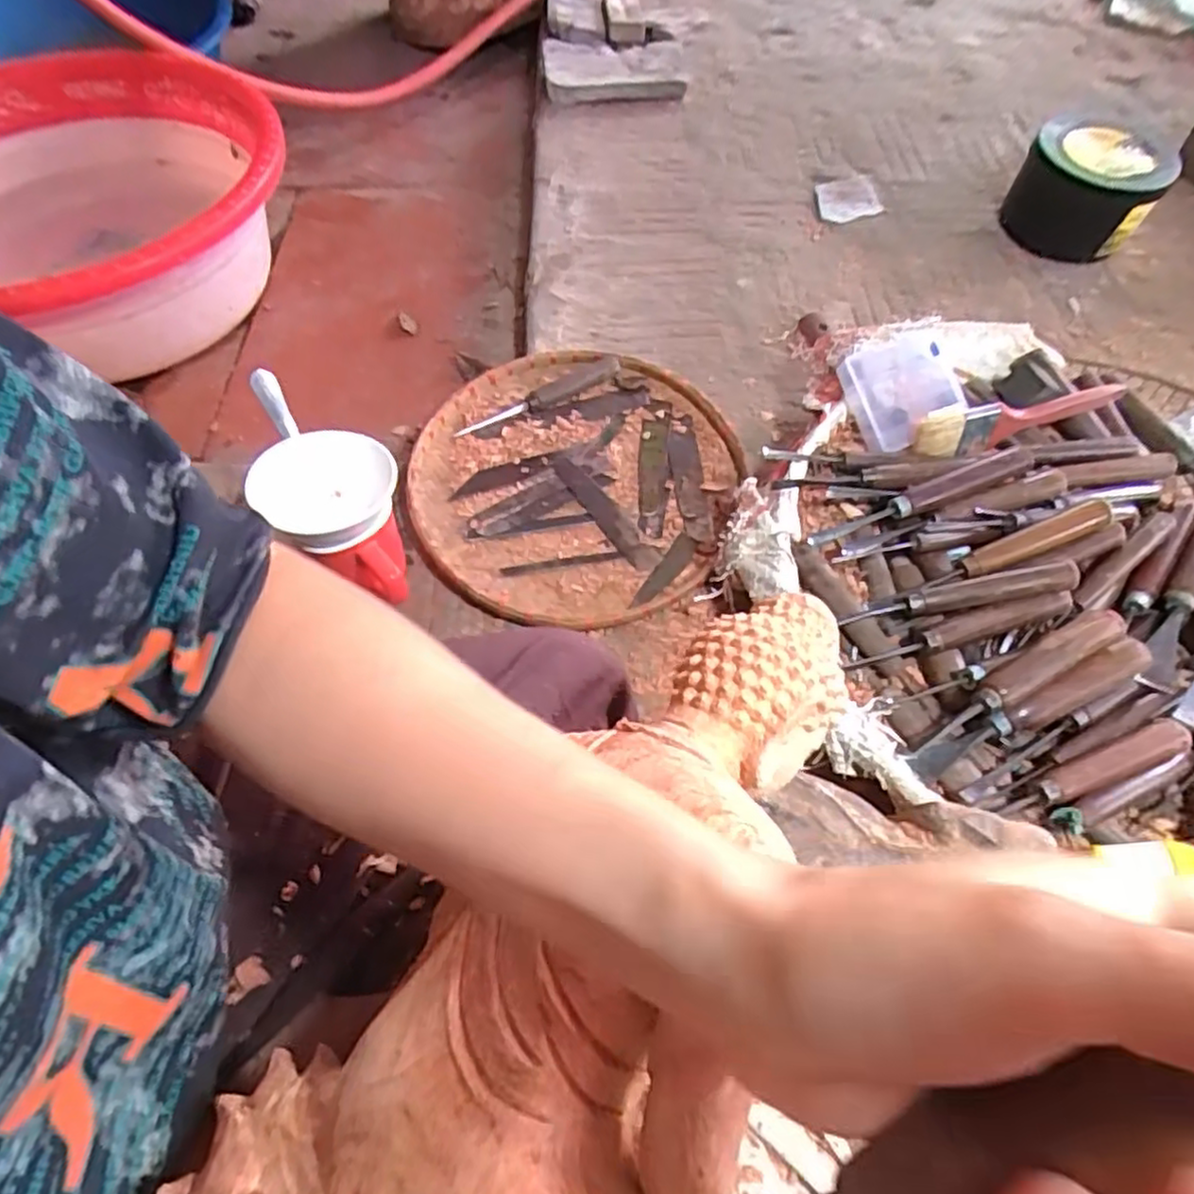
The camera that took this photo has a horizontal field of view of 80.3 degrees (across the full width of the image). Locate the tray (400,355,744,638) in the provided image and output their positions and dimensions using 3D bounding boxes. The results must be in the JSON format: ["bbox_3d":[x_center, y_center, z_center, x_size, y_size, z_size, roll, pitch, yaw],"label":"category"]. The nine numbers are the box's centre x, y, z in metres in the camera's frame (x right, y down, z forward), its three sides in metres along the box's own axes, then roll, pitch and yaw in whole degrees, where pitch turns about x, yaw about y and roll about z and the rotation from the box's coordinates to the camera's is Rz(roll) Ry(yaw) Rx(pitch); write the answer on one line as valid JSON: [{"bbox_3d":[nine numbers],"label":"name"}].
[{"bbox_3d":[-0.024,-0.108,0.649,0.287,0.044,0.303,0,58,1],"label":"tray"}]

